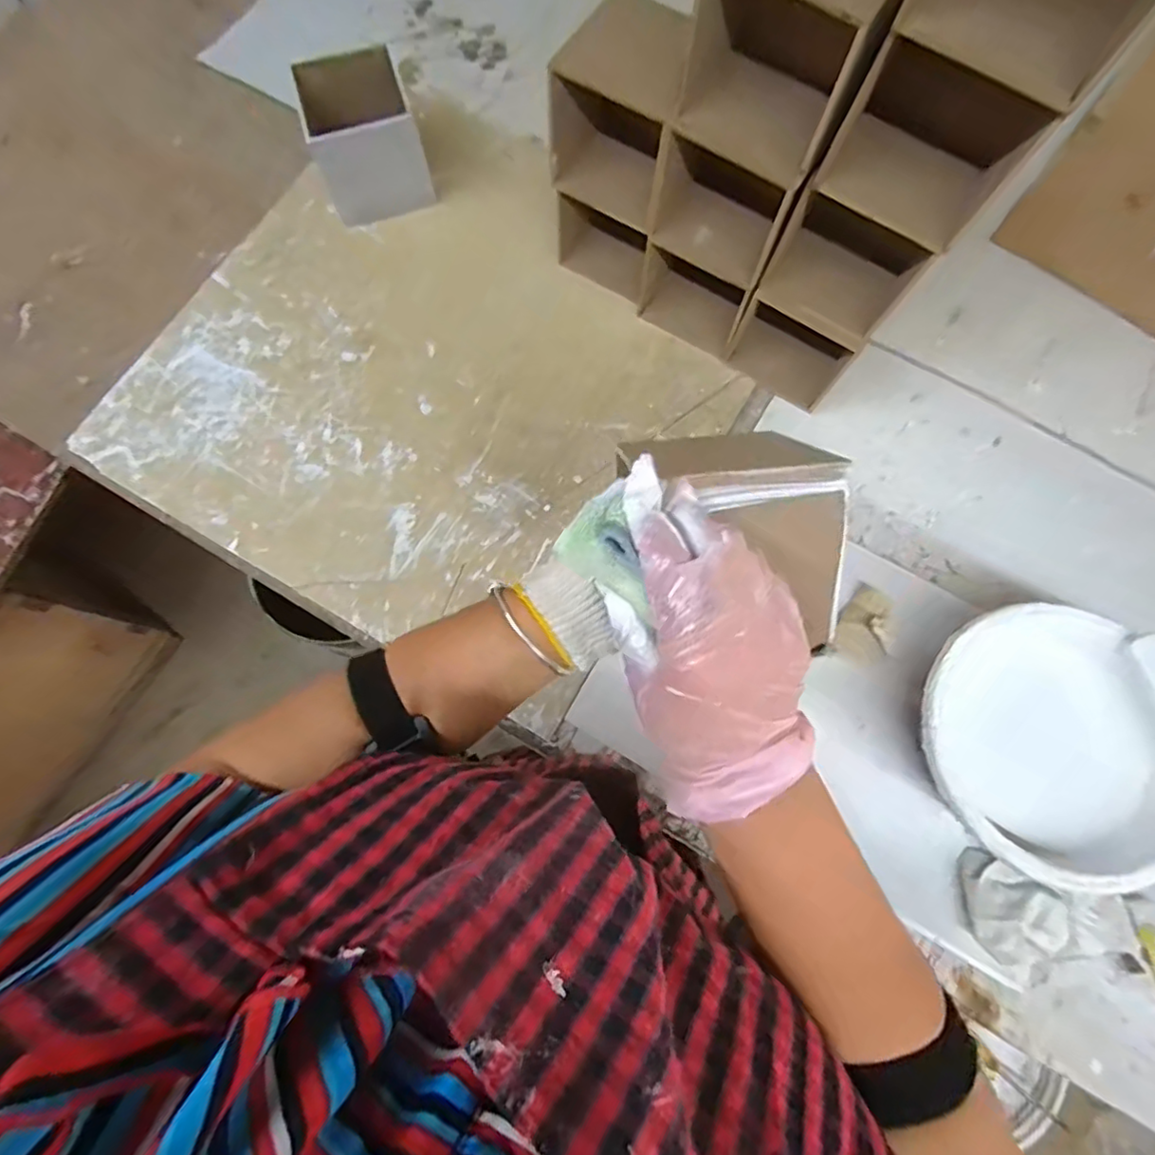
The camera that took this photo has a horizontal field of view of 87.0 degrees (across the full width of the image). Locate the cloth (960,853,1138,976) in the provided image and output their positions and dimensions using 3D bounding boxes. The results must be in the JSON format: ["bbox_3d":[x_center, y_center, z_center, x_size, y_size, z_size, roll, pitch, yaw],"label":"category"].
[{"bbox_3d":[0.364,0.286,0.518,0.082,0.041,0.070,33,77,8],"label":"cloth"}]

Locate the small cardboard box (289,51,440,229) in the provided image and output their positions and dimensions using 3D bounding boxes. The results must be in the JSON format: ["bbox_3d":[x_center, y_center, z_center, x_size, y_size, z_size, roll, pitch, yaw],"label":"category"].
[{"bbox_3d":[-0.231,-0.475,0.674,0.110,0.114,0.114,-21,76,-6],"label":"small cardboard box"}]

